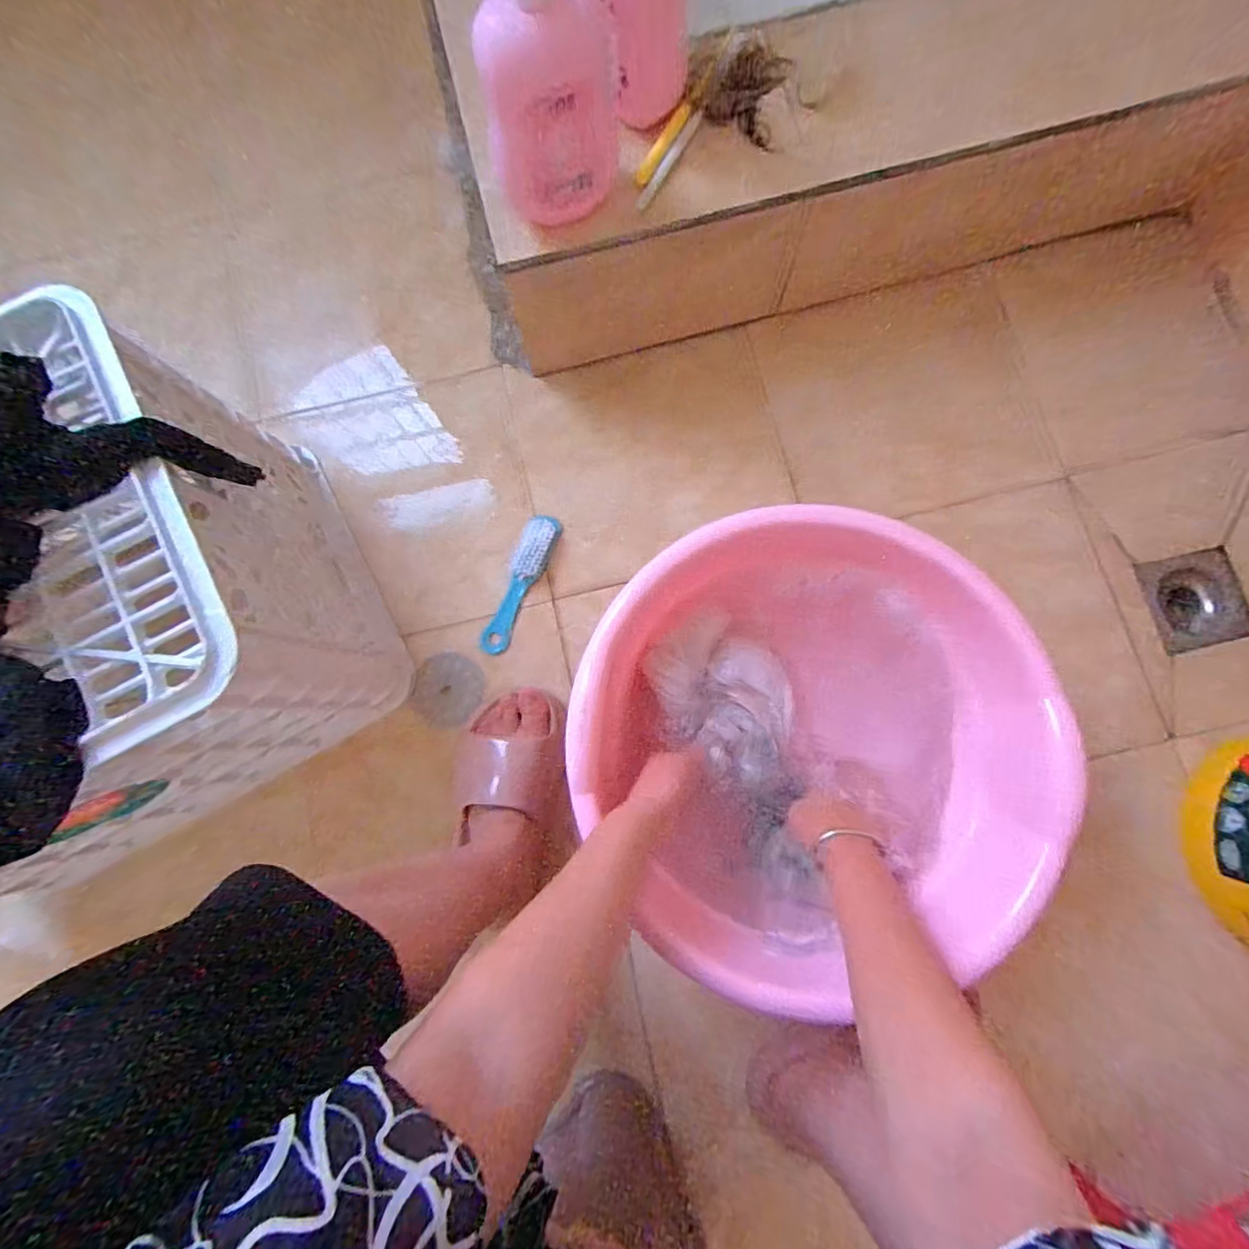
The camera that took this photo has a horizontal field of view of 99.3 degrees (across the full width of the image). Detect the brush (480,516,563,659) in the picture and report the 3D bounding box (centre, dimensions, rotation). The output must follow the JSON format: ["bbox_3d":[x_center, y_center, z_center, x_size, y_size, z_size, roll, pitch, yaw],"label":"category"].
[{"bbox_3d":[-0.114,-0.044,0.581,0.034,0.022,0.160,21,84,7],"label":"brush"}]

